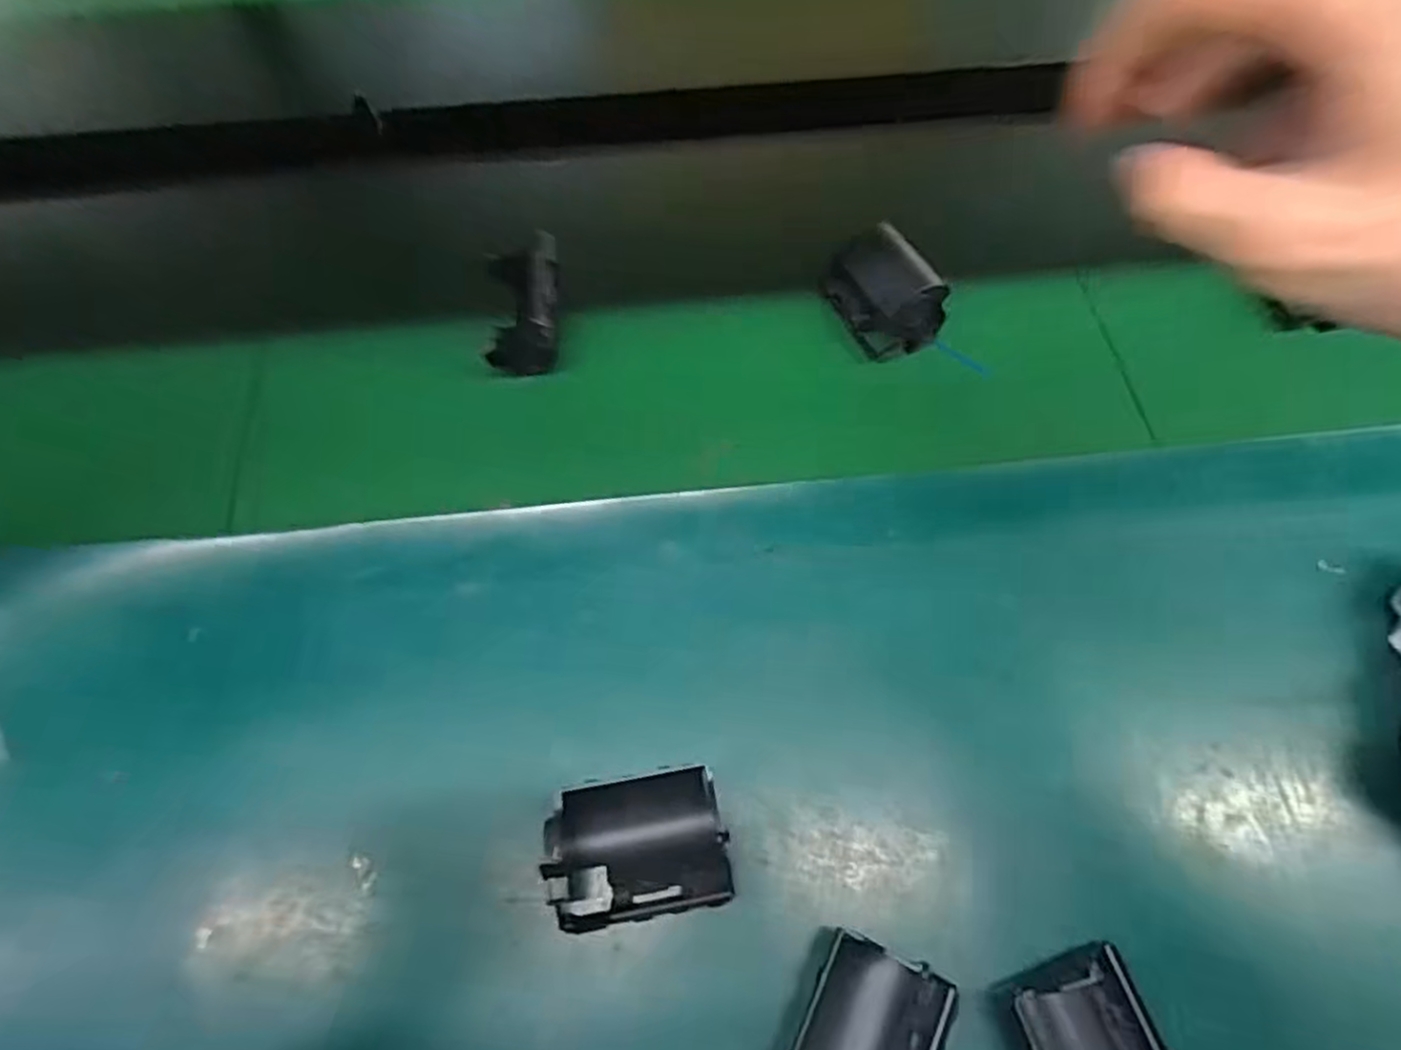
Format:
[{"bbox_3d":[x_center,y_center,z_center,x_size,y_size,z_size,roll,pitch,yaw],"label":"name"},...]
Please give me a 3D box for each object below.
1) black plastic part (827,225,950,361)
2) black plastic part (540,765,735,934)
[{"bbox_3d":[0.106,-0.133,0.440,0.046,0.041,0.065,-27,68,-12],"label":"black plastic part"},{"bbox_3d":[-0.025,0.131,0.305,0.069,0.043,0.052,-9,65,-4],"label":"black plastic part"}]

